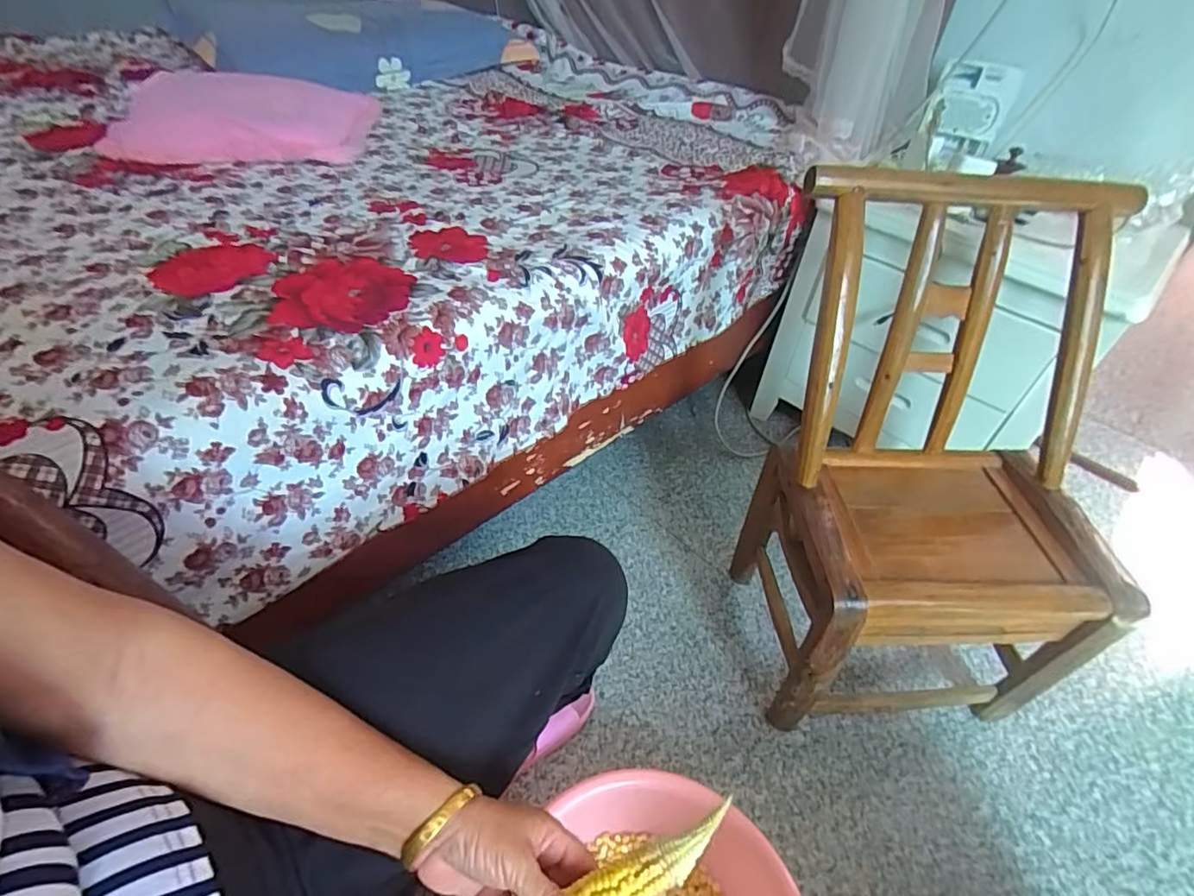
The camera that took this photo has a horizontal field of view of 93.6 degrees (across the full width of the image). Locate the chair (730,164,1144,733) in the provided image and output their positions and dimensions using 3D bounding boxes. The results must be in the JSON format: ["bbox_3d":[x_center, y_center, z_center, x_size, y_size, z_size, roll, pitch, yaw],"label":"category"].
[{"bbox_3d":[0.421,0.029,0.700,0.358,0.571,0.363,0,43,-4],"label":"chair"}]

